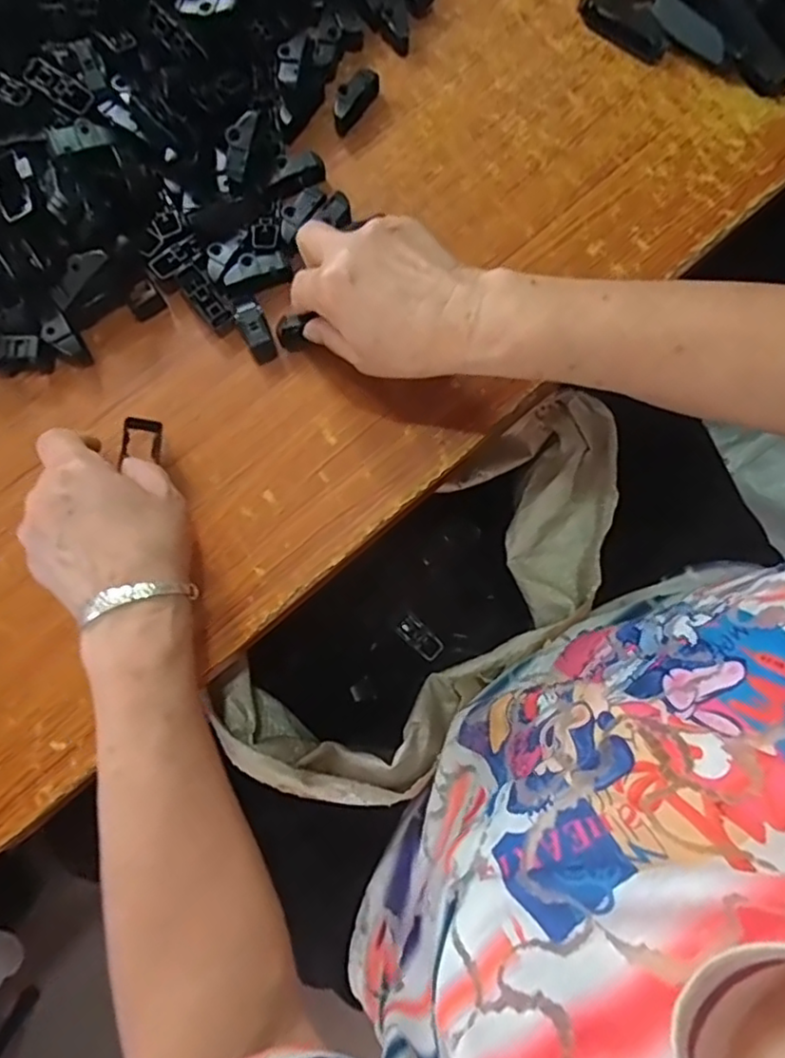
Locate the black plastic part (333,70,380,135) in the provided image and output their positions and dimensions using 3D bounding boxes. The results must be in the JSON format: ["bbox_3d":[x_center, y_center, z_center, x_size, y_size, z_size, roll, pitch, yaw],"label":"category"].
[{"bbox_3d":[-0.028,-0.316,0.466,0.015,0.019,0.045,37,81,8],"label":"black plastic part"}]

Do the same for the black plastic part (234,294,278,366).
[{"bbox_3d":[-0.094,-0.137,0.431,0.017,0.011,0.047,-21,93,-4],"label":"black plastic part"}]

